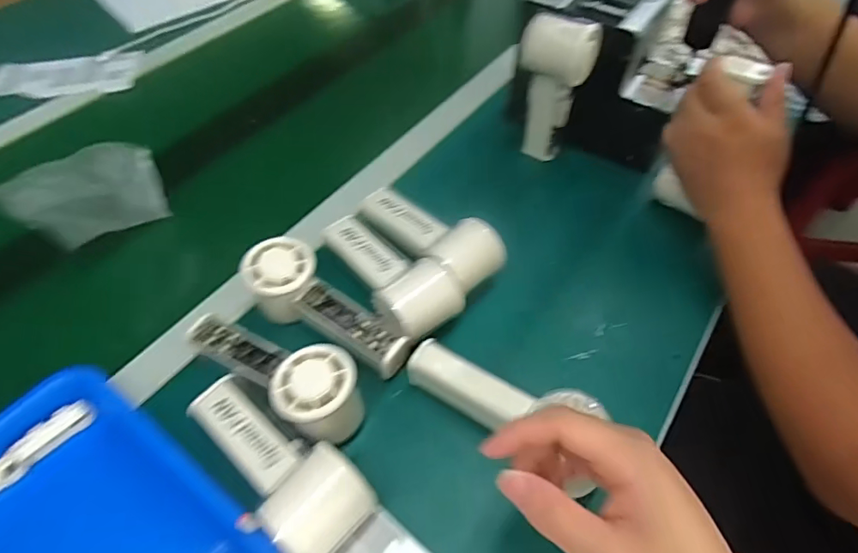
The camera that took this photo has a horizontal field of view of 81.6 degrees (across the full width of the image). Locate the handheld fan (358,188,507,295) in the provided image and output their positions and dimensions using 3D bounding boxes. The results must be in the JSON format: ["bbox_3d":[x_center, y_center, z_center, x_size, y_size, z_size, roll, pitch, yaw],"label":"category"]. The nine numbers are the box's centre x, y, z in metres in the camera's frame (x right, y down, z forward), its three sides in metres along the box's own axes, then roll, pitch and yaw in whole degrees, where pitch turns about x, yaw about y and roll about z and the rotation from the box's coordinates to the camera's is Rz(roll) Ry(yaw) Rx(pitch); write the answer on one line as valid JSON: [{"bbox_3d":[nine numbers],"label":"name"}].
[{"bbox_3d":[-0.002,-0.041,0.476,0.063,0.049,0.160,-38,61,-24],"label":"handheld fan"}]

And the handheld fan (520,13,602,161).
[{"bbox_3d":[0.128,-0.194,0.526,0.072,0.148,0.048,15,54,13],"label":"handheld fan"}]

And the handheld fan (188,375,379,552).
[{"bbox_3d":[-0.108,0.128,0.352,0.151,0.043,0.059,36,62,25],"label":"handheld fan"}]

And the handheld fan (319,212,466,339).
[{"bbox_3d":[-0.041,-0.006,0.451,0.065,0.045,0.154,-35,60,-22],"label":"handheld fan"}]

